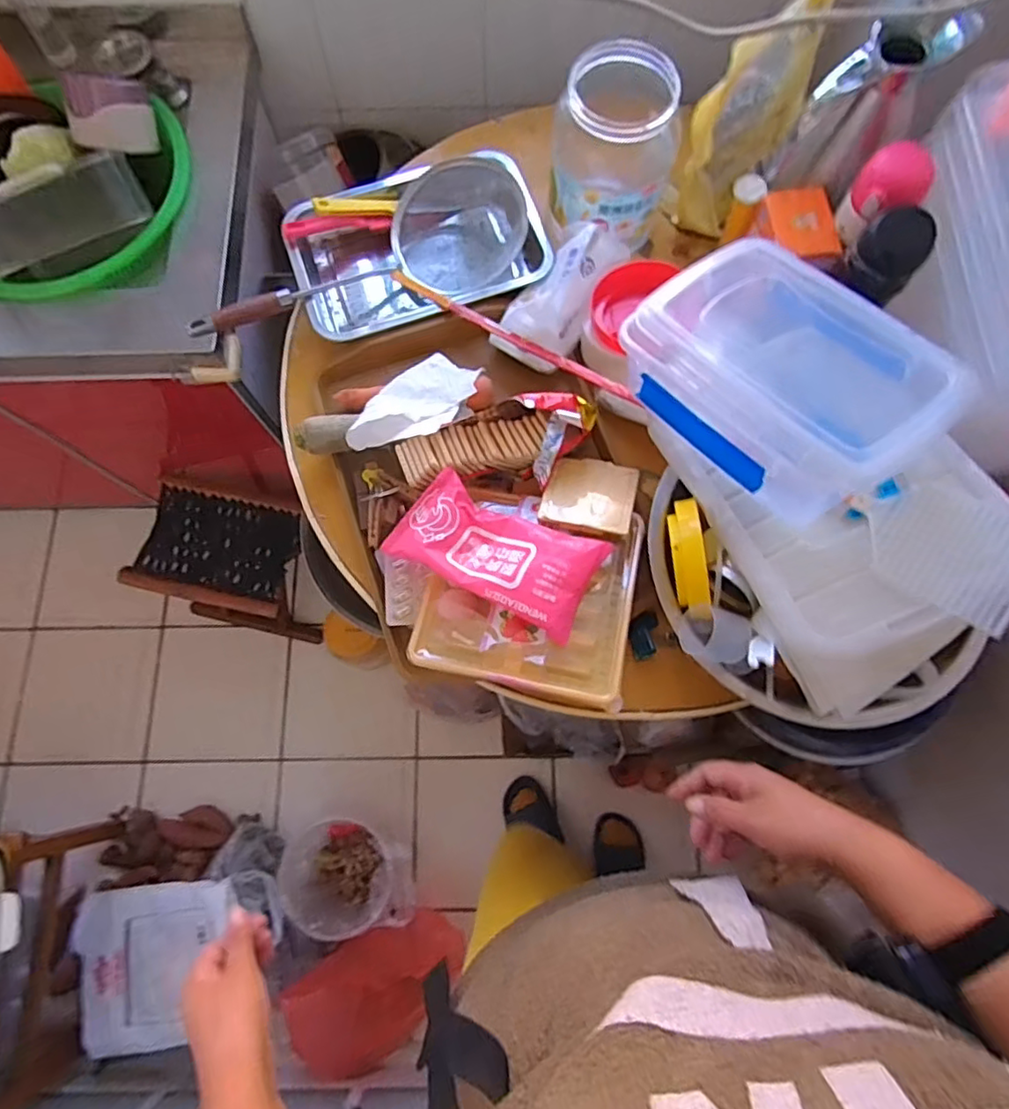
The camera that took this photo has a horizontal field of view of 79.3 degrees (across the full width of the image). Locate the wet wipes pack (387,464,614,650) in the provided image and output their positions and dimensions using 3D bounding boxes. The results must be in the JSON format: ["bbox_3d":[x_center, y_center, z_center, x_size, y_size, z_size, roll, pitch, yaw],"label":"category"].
[{"bbox_3d":[-0.008,-0.006,0.610,0.200,0.035,0.103,27,77,7],"label":"wet wipes pack"}]

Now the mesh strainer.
[{"bbox_3d":[-0.176,-0.380,0.769,0.424,0.071,0.151,-18,76,-4],"label":"mesh strainer"}]

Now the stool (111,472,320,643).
[{"bbox_3d":[-0.551,0.029,1.296,0.281,0.301,0.224,13,75,4],"label":"stool"}]

